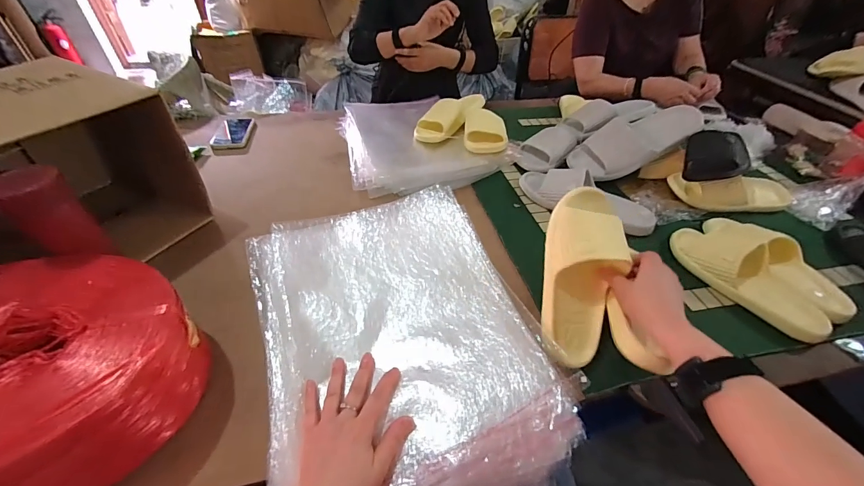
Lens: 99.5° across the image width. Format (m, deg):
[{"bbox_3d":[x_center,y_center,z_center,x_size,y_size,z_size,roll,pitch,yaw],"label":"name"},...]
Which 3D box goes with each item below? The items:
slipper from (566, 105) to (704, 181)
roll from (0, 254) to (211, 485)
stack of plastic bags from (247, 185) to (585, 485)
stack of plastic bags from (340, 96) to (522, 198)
[{"bbox_3d":[0.460,-0.232,0.821,0.280,0.079,0.104,-22,46,1],"label":"slipper"},{"bbox_3d":[-0.432,0.149,0.408,0.268,0.126,0.260,1,43,-1],"label":"roll"},{"bbox_3d":[-0.050,0.111,0.493,0.337,0.044,0.424,-15,53,-13],"label":"stack of plastic bags"},{"bbox_3d":[-0.025,-0.290,0.966,0.399,0.034,0.458,-10,45,-12],"label":"stack of plastic bags"}]

